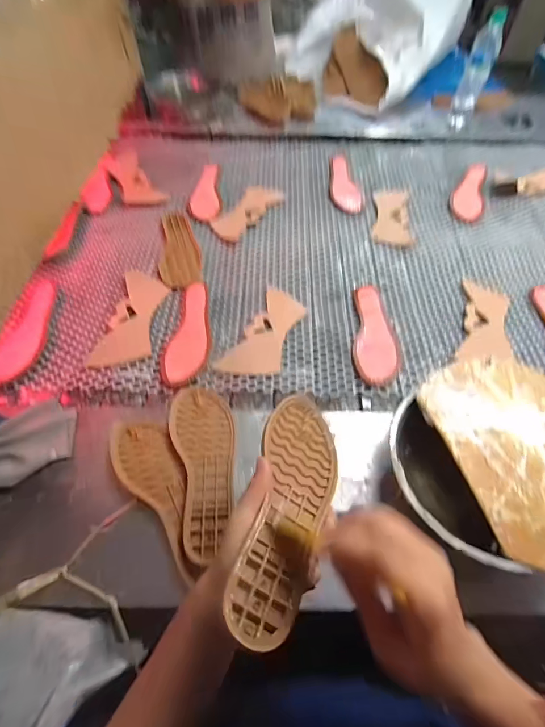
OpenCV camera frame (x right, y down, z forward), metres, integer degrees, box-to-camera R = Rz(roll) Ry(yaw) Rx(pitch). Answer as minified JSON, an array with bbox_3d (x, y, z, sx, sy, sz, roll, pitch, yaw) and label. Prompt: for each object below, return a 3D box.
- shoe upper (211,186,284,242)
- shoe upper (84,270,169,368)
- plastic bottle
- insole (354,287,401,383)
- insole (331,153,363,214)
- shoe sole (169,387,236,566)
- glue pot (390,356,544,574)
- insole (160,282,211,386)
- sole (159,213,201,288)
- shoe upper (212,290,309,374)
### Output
[{"bbox_3d":[-0.060,-0.350,0.849,0.088,0.007,0.212,28,61,16],"label":"shoe upper"},{"bbox_3d":[-0.248,-0.084,0.662,0.092,0.011,0.218,3,57,1],"label":"shoe upper"},{"bbox_3d":[0.530,-0.750,0.967,0.060,0.244,0.080,18,58,11],"label":"plastic bottle"},{"bbox_3d":[0.178,-0.053,0.641,0.074,0.028,0.210,4,57,1],"label":"insole"},{"bbox_3d":[0.179,-0.446,0.909,0.070,0.008,0.230,3,57,0],"label":"insole"},{"bbox_3d":[-0.084,0.123,0.470,0.080,0.024,0.222,-10,58,-8],"label":"shoe sole"},{"bbox_3d":[0.270,0.114,0.447,0.250,0.075,0.234,1,57,-1],"label":"glue pot"},{"bbox_3d":[-0.144,-0.054,0.640,0.077,0.018,0.207,0,57,-1],"label":"insole"},{"bbox_3d":[-0.191,-0.242,0.767,0.080,0.004,0.221,-5,57,-4],"label":"sole"},{"bbox_3d":[-0.005,-0.055,0.645,0.101,0.019,0.207,23,59,13],"label":"shoe upper"}]

